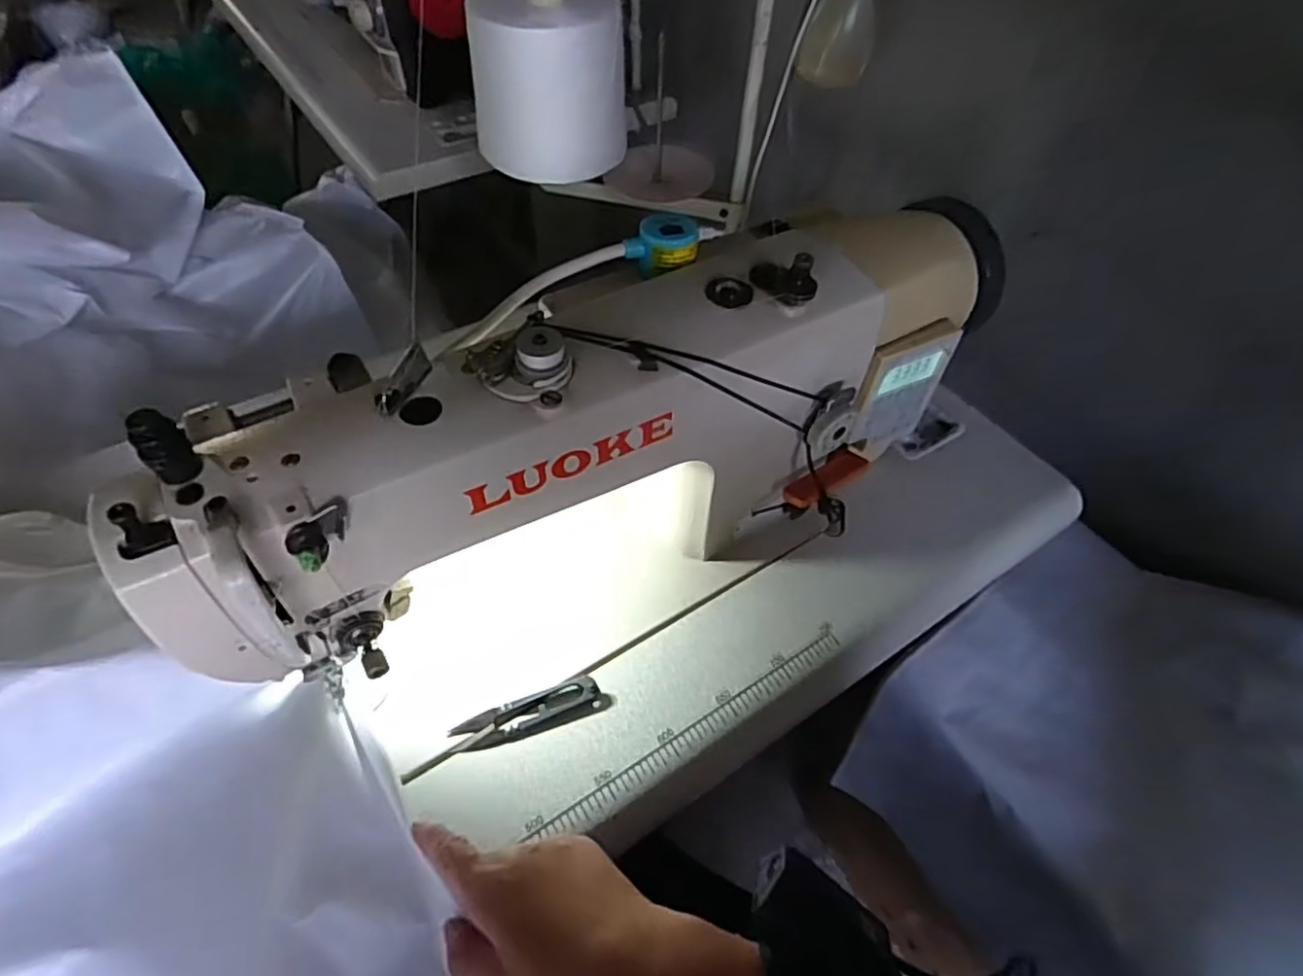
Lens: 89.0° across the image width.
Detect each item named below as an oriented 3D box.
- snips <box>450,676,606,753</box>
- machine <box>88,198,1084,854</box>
[{"bbox_3d":[-0.085,0.155,0.457,0.102,0.007,0.025,-15,53,-18],"label":"snips"},{"bbox_3d":[0.030,0.004,0.475,0.604,0.274,0.263,-25,56,-23],"label":"machine"}]

